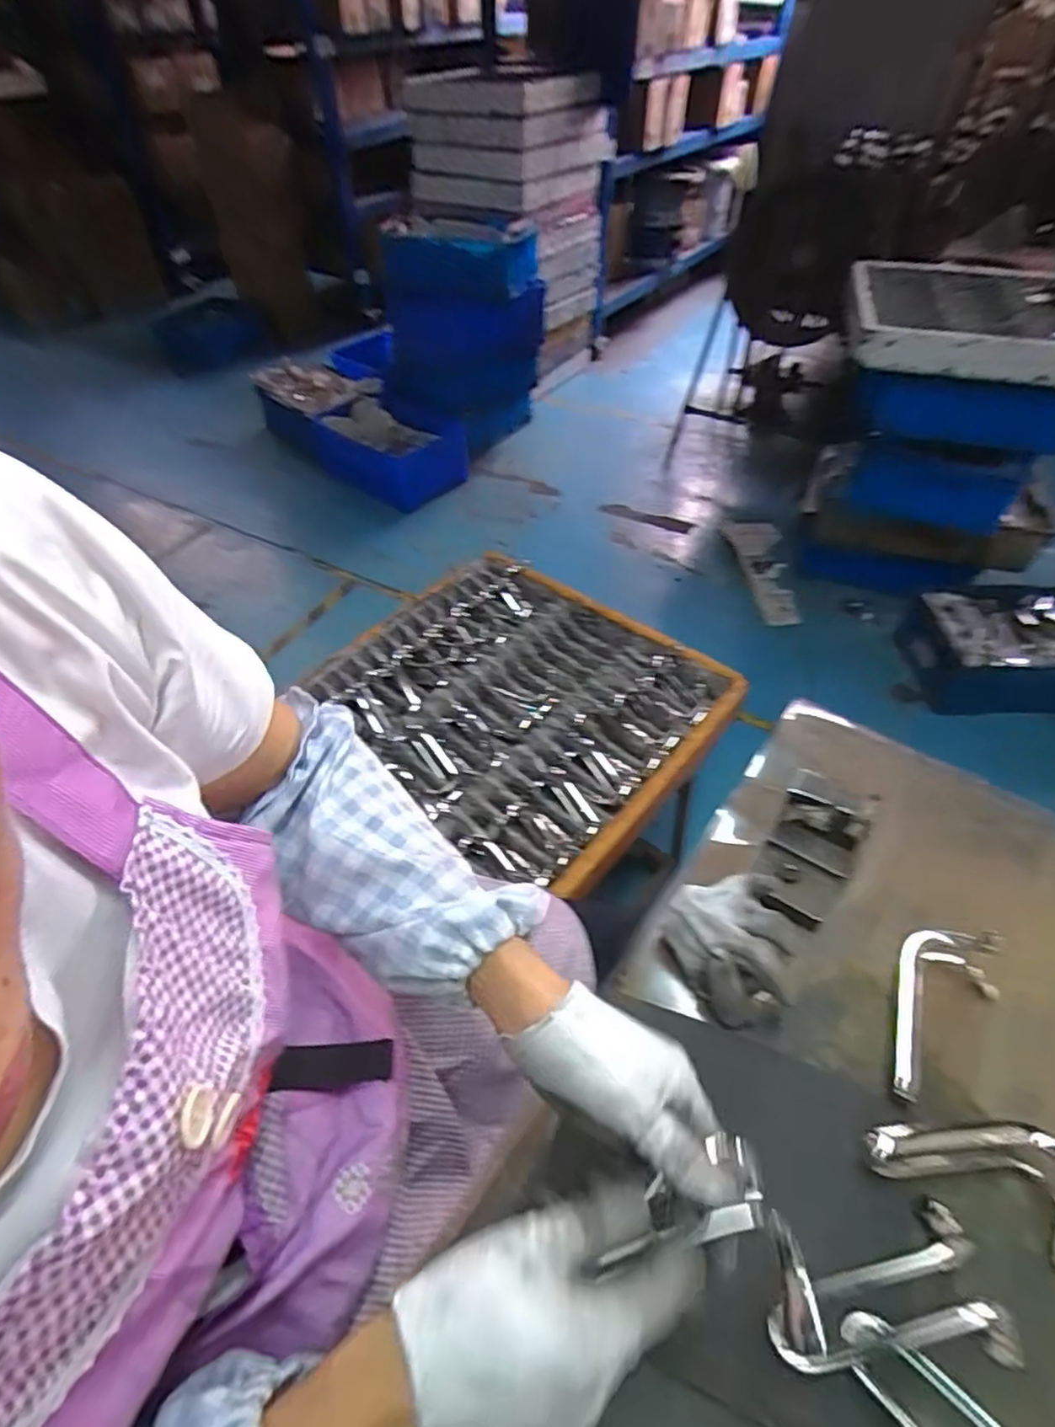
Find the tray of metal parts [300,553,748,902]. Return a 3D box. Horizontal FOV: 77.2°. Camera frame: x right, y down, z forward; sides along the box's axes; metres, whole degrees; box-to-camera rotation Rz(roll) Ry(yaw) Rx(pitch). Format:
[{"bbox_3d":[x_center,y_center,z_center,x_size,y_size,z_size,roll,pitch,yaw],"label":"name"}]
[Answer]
[{"bbox_3d":[-0.017,-0.027,1.031,0.556,0.059,0.478,32,57,27],"label":"tray of metal parts"}]

